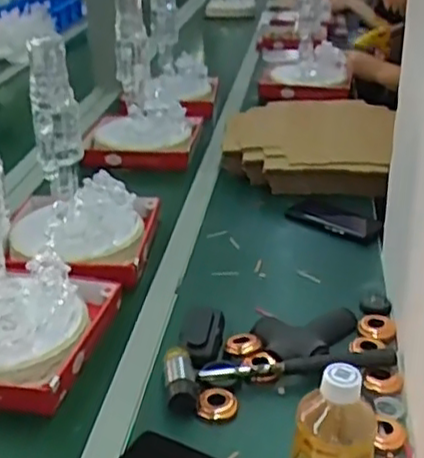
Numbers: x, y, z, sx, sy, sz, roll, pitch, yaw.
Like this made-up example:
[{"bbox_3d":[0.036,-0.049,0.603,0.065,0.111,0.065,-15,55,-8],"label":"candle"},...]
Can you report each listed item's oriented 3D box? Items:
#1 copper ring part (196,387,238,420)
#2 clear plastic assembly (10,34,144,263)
[{"bbox_3d":[0.007,0.192,0.778,0.041,0.015,0.041,4,27,10],"label":"copper ring part"},{"bbox_3d":[-0.201,-0.105,1.008,0.185,0.299,0.146,-10,28,-17],"label":"clear plastic assembly"}]

